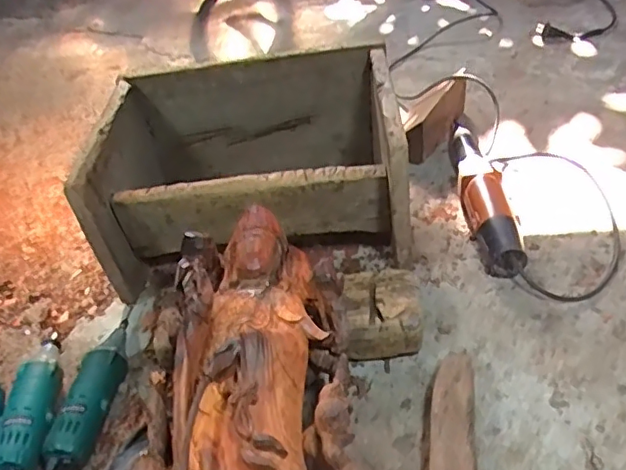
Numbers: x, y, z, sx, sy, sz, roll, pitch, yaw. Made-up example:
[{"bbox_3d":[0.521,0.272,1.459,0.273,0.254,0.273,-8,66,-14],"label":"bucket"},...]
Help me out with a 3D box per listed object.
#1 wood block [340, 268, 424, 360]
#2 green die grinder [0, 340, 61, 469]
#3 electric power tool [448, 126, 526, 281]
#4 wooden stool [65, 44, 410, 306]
[{"bbox_3d":[0.087,0.105,0.733,0.105,0.071,0.104,-5,43,3],"label":"wood block"},{"bbox_3d":[-0.344,0.215,0.702,0.060,0.059,0.179,-15,43,-8],"label":"green die grinder"},{"bbox_3d":[0.265,-0.073,0.912,0.064,0.056,0.341,-5,43,3],"label":"electric power tool"},{"bbox_3d":[-0.086,-0.096,0.854,0.408,0.235,0.305,-4,43,4],"label":"wooden stool"}]

